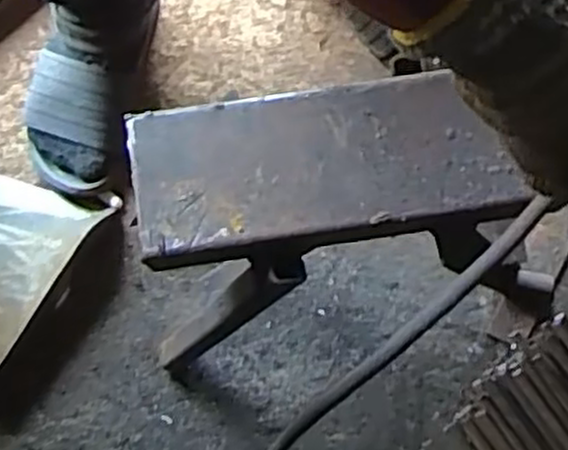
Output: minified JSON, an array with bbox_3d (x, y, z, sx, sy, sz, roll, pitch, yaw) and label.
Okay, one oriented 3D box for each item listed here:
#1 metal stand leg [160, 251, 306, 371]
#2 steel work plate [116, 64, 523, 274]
[{"bbox_3d":[-0.051,0.078,0.638,0.030,0.285,0.032,9,65,-20],"label":"metal stand leg"},{"bbox_3d":[0.023,-0.038,0.519,0.237,0.034,0.098,-8,78,-3],"label":"steel work plate"}]

